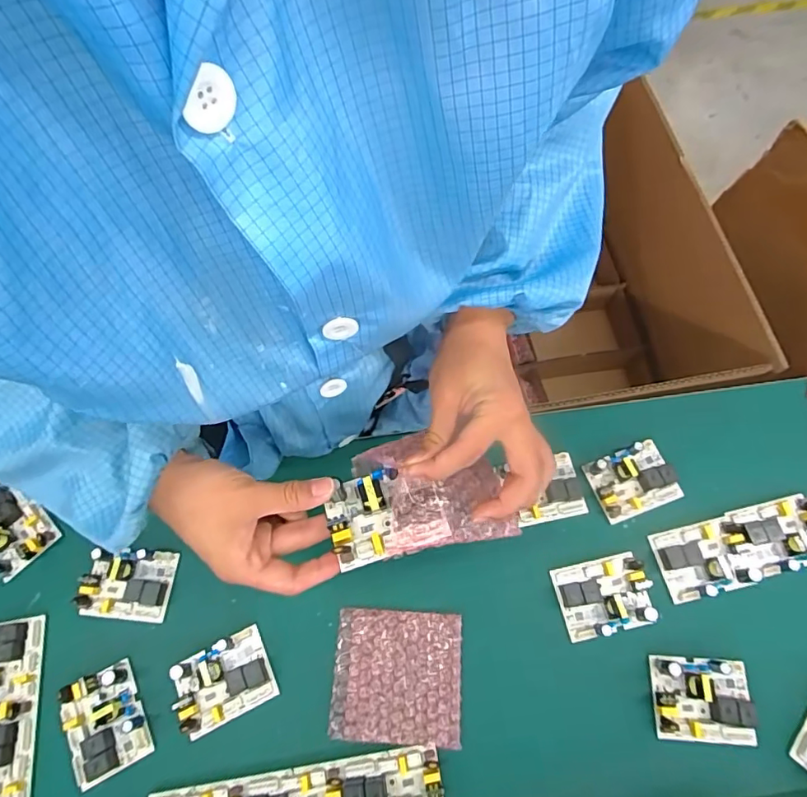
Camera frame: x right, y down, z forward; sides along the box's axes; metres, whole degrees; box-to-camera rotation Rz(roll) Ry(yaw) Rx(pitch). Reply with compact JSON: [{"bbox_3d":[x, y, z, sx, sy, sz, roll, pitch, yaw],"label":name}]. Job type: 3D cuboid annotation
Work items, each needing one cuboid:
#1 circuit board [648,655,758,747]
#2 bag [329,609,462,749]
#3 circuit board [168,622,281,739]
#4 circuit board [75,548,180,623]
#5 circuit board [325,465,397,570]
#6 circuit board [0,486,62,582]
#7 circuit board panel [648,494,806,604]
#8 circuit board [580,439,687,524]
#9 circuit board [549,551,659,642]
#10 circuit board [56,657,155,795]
[{"bbox_3d":[0.256,0.256,0.439,0.079,0.022,0.063,3,66,4],"label":"circuit board"},{"bbox_3d":[-0.005,0.245,0.459,0.110,0.006,0.102,2,66,3],"label":"bag"},{"bbox_3d":[-0.161,0.250,0.457,0.081,0.022,0.063,-25,67,-9],"label":"circuit board"},{"bbox_3d":[-0.265,0.176,0.490,0.080,0.027,0.061,3,66,4],"label":"circuit board"},{"bbox_3d":[-0.029,0.083,0.364,0.049,0.026,0.063,-9,66,-2],"label":"circuit board"},{"bbox_3d":[-0.394,0.131,0.513,0.082,0.023,0.060,37,72,17],"label":"circuit board"},{"bbox_3d":[0.320,0.137,0.484,0.161,0.016,0.062,-15,66,-4],"label":"circuit board panel"},{"bbox_3d":[0.228,0.080,0.512,0.078,0.027,0.063,-19,66,-6],"label":"circuit board"},{"bbox_3d":[0.184,0.179,0.473,0.080,0.022,0.062,-13,66,-3],"label":"circuit board"},{"bbox_3d":[-0.260,0.280,0.447,0.060,0.028,0.081,-27,68,-9],"label":"circuit board"}]

